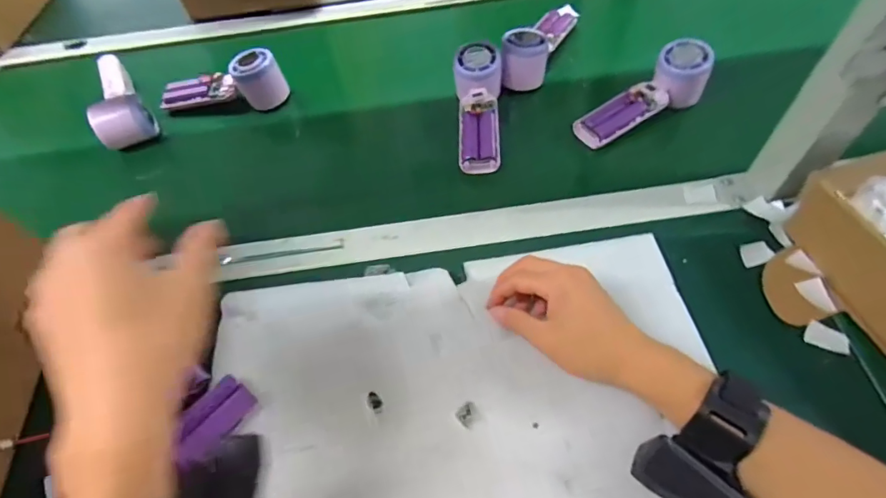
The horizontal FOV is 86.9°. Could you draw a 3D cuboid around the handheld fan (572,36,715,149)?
[{"bbox_3d":[0.226,-0.169,0.532,0.164,0.050,0.050,-34,60,-1],"label":"handheld fan"}]

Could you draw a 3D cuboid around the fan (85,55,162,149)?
[{"bbox_3d":[-0.425,-0.194,0.599,0.063,0.049,0.166,-34,61,-15],"label":"fan"}]

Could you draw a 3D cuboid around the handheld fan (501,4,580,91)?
[{"bbox_3d":[0.129,-0.280,0.606,0.055,0.053,0.183,20,62,17],"label":"handheld fan"}]

